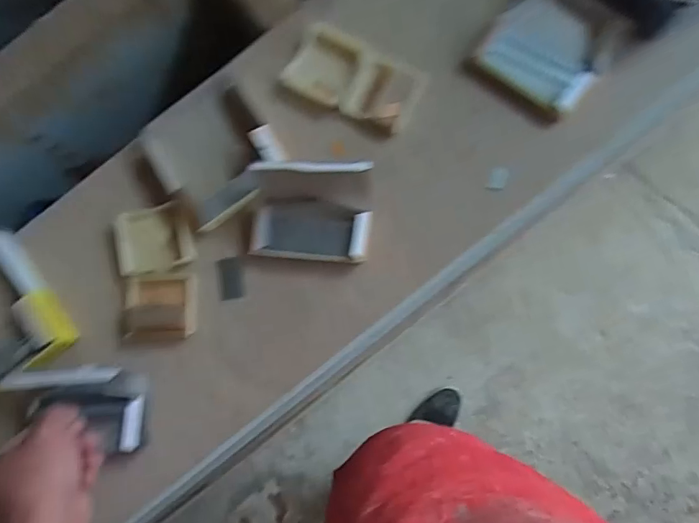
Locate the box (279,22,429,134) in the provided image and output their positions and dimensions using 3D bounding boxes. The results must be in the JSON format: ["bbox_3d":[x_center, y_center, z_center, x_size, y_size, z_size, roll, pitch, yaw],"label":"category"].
[{"bbox_3d":[0.006,-0.207,0.544,0.150,0.022,0.081,28,79,5],"label":"box"}]

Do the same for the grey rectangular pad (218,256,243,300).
[{"bbox_3d":[-0.132,0.019,0.538,0.026,0.004,0.045,-7,88,9],"label":"grey rectangular pad"}]

